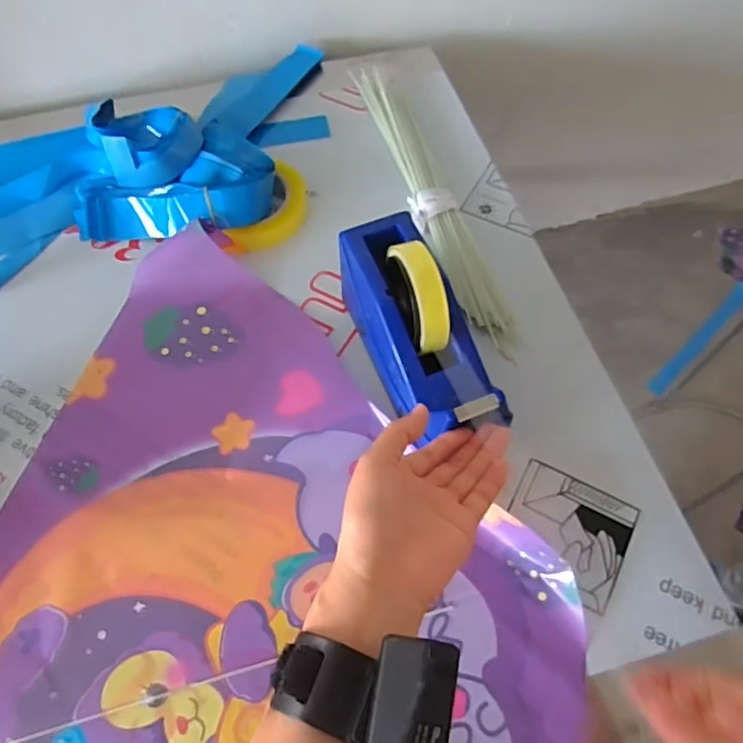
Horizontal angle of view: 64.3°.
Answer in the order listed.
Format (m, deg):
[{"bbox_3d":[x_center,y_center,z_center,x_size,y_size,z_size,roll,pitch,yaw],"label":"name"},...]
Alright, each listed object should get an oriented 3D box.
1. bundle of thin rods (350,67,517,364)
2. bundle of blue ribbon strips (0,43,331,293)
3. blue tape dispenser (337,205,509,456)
[{"bbox_3d":[0.060,-0.191,0.627,0.044,0.018,0.410,-14,62,-8],"label":"bundle of thin rods"},{"bbox_3d":[-0.271,-0.230,0.633,0.511,0.044,0.268,-18,63,-9],"label":"bundle of blue ribbon strips"},{"bbox_3d":[0.036,-0.031,0.475,0.066,0.124,0.196,-18,63,-9],"label":"blue tape dispenser"}]

